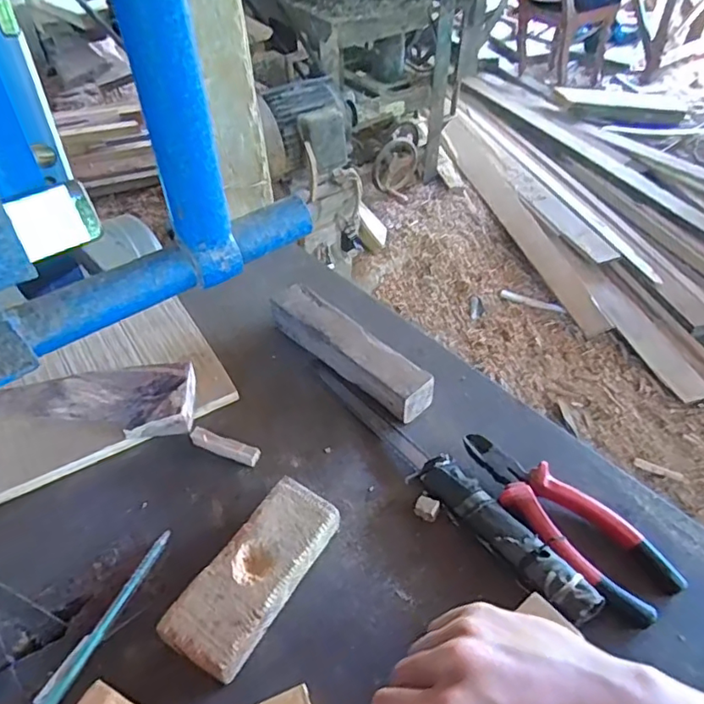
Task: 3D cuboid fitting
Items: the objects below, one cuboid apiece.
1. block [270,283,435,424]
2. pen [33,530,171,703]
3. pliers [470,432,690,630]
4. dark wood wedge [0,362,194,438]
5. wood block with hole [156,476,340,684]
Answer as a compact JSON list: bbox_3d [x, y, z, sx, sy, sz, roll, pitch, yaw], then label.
[{"bbox_3d":[-0.005,-0.001,0.559,0.192,0.043,0.046,35,55,30],"label":"block"},{"bbox_3d":[-0.175,0.189,0.395,0.014,0.007,0.138,16,47,16],"label":"pen"},{"bbox_3d":[0.168,0.126,0.446,0.066,0.013,0.184,-27,50,-24],"label":"pliers"},{"bbox_3d":[-0.240,0.048,0.501,0.191,0.029,0.059,-5,45,-4],"label":"dark wood wedge"},{"bbox_3d":[-0.068,0.161,0.407,0.058,0.029,0.138,25,50,23],"label":"wood block with hole"}]

